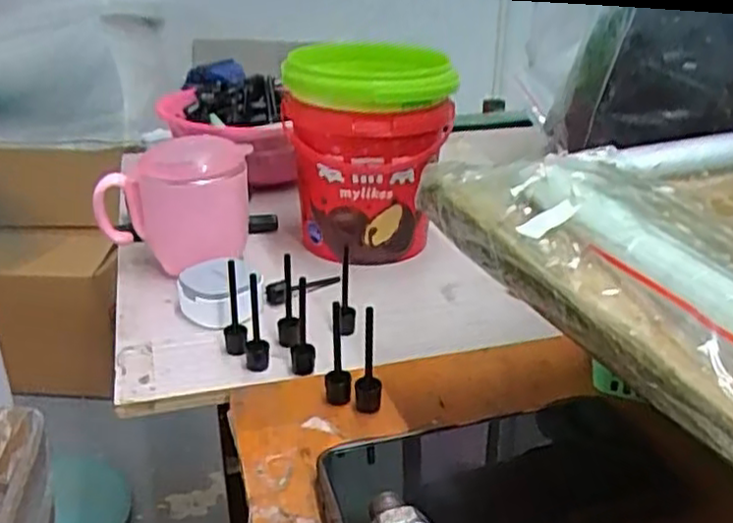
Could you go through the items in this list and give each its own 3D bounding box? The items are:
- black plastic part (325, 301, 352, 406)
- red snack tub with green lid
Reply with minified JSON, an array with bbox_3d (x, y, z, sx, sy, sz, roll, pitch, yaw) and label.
[{"bbox_3d":[-0.016,0.054,0.404,0.014,0.058,0.019,0,26,-2],"label":"black plastic part"},{"bbox_3d":[-0.002,-0.090,0.598,0.127,0.165,0.136,1,26,0],"label":"red snack tub with green lid"}]

